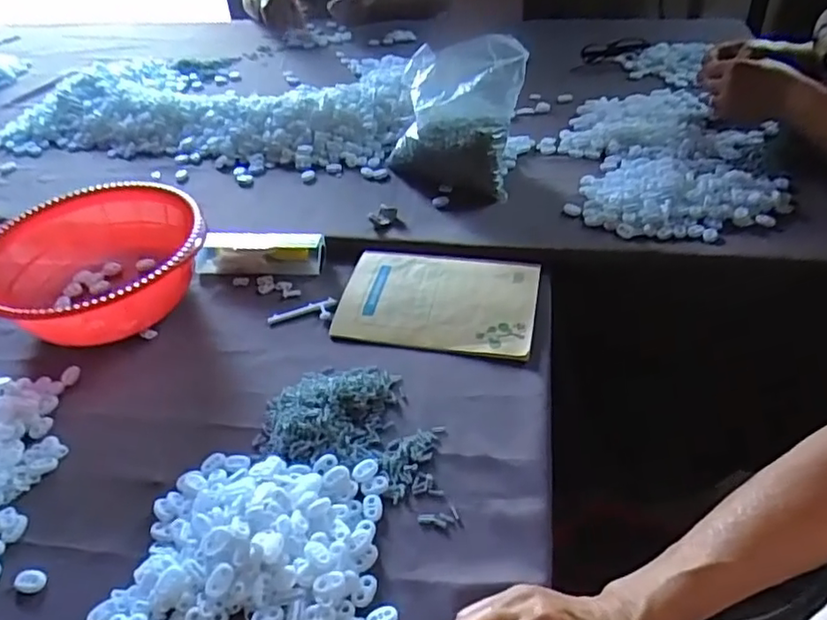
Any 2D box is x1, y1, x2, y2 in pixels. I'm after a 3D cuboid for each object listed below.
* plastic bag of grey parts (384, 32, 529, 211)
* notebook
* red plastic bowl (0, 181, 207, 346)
[{"bbox_3d":[0.054,-0.253,0.822,0.171,0.141,0.190,5,43,12],"label":"plastic bag of grey parts"},{"bbox_3d":[0.027,-0.016,0.667,0.205,0.007,0.146,5,43,12],"label":"notebook"},{"bbox_3d":[-0.352,-0.045,0.683,0.216,0.085,0.235,-17,43,-12],"label":"red plastic bowl"}]

